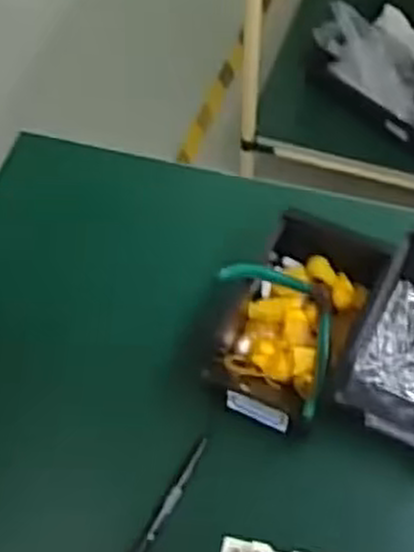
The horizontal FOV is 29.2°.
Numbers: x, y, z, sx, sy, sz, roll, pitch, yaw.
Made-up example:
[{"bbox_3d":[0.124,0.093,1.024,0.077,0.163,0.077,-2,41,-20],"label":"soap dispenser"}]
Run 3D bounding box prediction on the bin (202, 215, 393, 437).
[{"bbox_3d":[0.076,0.035,0.677,0.108,0.064,0.186,24,61,16],"label":"bin"}]

